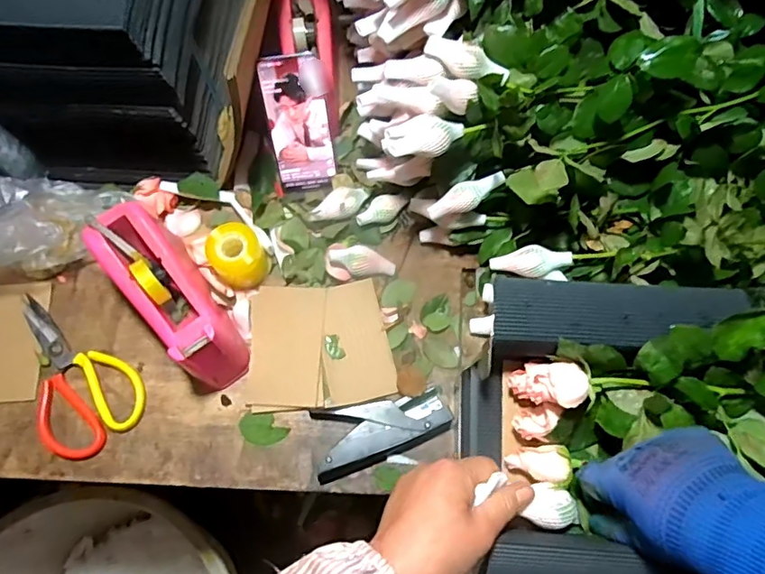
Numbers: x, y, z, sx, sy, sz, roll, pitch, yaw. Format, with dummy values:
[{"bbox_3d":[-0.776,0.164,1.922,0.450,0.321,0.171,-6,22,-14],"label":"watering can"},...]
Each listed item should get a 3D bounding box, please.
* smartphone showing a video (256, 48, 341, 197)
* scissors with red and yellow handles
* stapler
[{"bbox_3d":[-0.100,-0.194,0.639,0.073,0.156,0.009,-9,32,-4],"label":"smartphone showing a video"},{"bbox_3d":[-0.360,0.099,0.590,0.201,0.012,0.110,38,74,12],"label":"scissors with red and yellow handles"},{"bbox_3d":[-0.002,0.150,0.568,0.147,0.021,0.071,-18,71,-7],"label":"stapler"}]

